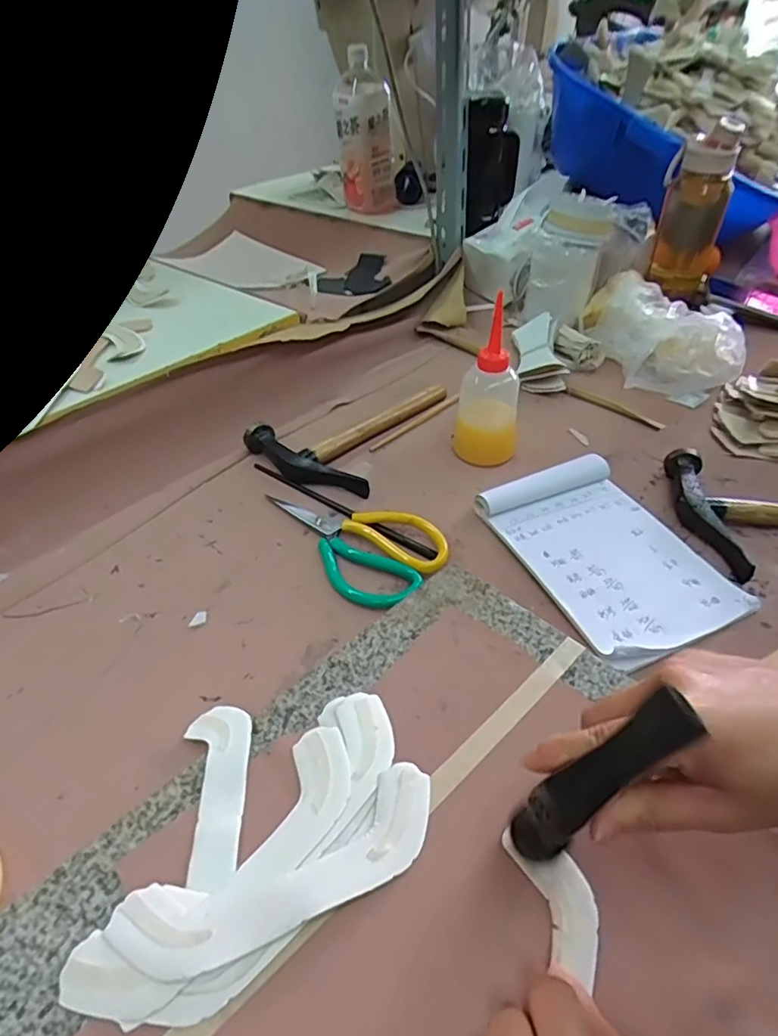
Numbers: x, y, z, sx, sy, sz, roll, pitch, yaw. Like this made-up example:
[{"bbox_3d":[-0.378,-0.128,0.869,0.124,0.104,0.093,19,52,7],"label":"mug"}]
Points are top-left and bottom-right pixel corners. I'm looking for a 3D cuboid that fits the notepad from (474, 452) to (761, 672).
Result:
[{"bbox_3d":[0.187,0.027,0.493,0.140,0.026,0.201,-19,45,-19],"label":"notepad"}]

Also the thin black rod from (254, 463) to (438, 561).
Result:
[{"bbox_3d":[-0.050,-0.012,0.554,0.227,0.006,0.012,26,49,27],"label":"thin black rod"}]

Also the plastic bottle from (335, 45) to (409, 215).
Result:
[{"bbox_3d":[-0.029,-0.635,0.967,0.104,0.235,0.127,3,42,5],"label":"plastic bottle"}]

